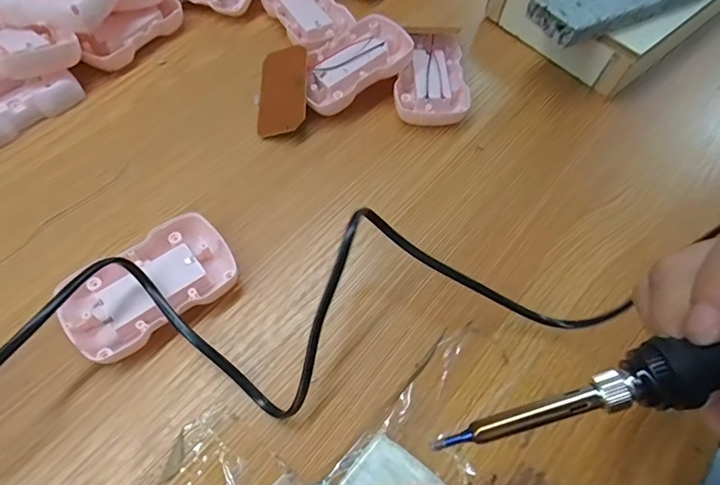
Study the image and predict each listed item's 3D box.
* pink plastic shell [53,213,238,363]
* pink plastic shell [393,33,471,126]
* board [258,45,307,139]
[{"bbox_3d":[-0.114,0.024,0.250,0.088,0.021,0.053,-34,68,-22],"label":"pink plastic shell"},{"bbox_3d":[0.054,-0.126,0.350,0.053,0.020,0.087,4,60,-2],"label":"pink plastic shell"},{"bbox_3d":[-0.056,-0.110,0.329,0.036,0.004,0.071,-6,71,15],"label":"board"}]

